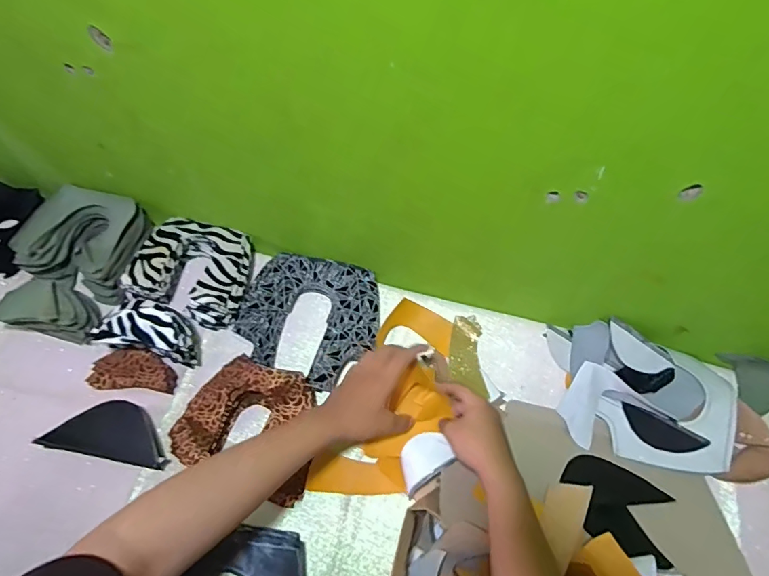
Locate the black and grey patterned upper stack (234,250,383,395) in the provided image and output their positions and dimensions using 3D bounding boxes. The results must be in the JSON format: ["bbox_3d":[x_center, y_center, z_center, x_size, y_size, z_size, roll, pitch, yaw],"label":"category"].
[{"bbox_3d":[-0.105,0.043,0.659,0.188,0.032,0.176,13,63,4],"label":"black and grey patterned upper stack"}]

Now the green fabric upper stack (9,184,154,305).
[{"bbox_3d":[-0.430,-0.067,0.696,0.161,0.076,0.139,16,63,5],"label":"green fabric upper stack"}]

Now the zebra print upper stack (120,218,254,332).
[{"bbox_3d":[-0.271,-0.026,0.681,0.167,0.048,0.139,20,63,7],"label":"zebra print upper stack"}]

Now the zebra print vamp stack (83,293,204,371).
[{"bbox_3d":[-0.309,0.055,0.625,0.131,0.070,0.069,11,63,3],"label":"zebra print vamp stack"}]

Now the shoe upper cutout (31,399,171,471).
[{"bbox_3d":[-0.334,0.176,0.585,0.156,0.022,0.069,10,63,2],"label":"shoe upper cutout"}]

